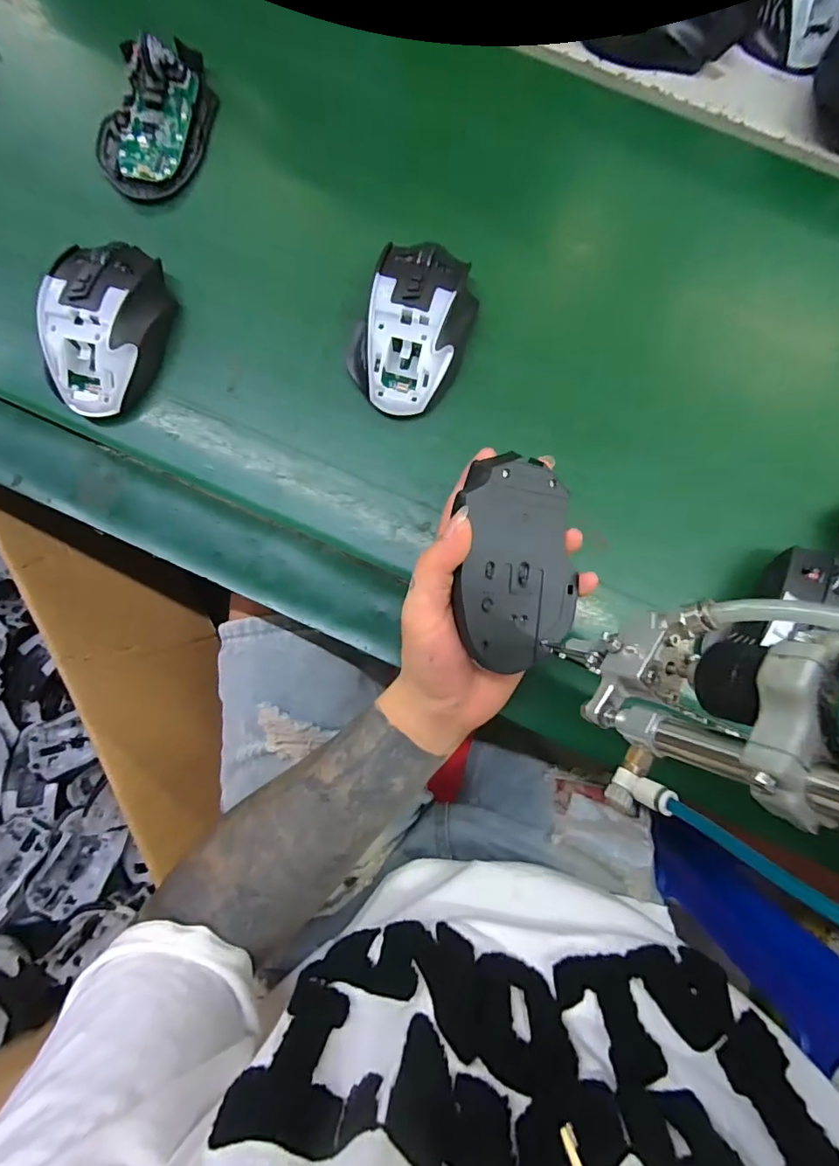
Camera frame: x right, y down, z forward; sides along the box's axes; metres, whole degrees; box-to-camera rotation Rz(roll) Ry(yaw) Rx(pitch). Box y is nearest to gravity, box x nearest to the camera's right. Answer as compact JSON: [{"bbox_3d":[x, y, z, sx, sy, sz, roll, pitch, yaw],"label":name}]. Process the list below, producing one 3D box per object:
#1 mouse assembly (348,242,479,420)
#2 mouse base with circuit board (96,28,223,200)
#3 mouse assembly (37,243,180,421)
[{"bbox_3d":[-0.003,-0.170,0.337,0.069,0.035,0.108,19,83,1],"label":"mouse assembly"},{"bbox_3d":[-0.192,-0.336,0.365,0.071,0.029,0.113,27,83,2],"label":"mouse base with circuit board"},{"bbox_3d":[-0.206,-0.171,0.339,0.069,0.037,0.115,6,83,-1],"label":"mouse assembly"}]

